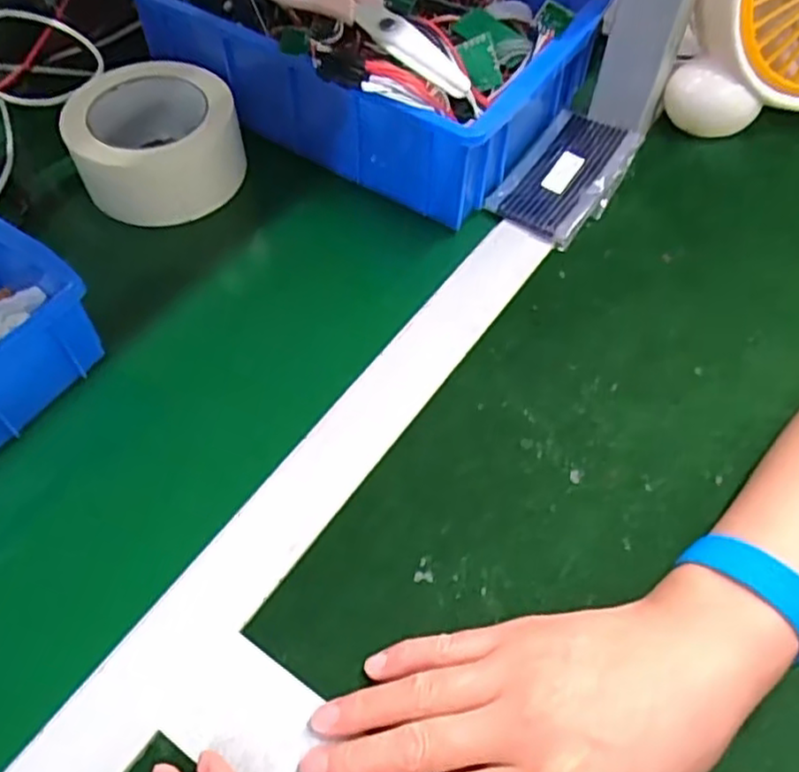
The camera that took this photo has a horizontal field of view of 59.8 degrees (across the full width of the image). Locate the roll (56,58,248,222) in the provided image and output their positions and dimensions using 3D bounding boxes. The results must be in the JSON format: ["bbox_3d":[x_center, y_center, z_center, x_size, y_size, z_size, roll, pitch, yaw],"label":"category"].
[{"bbox_3d":[-0.166,-0.171,0.479,0.108,0.058,0.108,-8,58,-7],"label":"roll"}]

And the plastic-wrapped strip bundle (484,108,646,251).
[{"bbox_3d":[0.116,-0.147,0.482,0.066,0.021,0.112,30,61,17],"label":"plastic-wrapped strip bundle"}]

